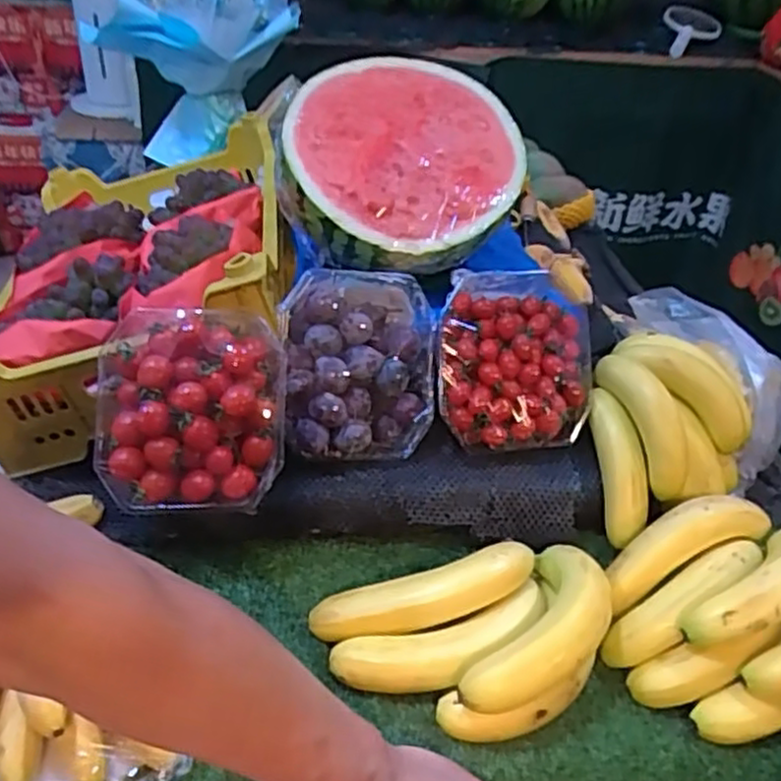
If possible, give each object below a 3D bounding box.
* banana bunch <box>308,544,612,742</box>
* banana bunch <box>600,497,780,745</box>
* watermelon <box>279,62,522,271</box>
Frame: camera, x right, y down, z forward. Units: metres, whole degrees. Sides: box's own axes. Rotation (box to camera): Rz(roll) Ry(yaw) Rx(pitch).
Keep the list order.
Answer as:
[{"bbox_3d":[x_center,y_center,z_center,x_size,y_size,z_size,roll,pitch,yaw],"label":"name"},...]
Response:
[{"bbox_3d":[0.059,0.174,0.516,0.207,0.063,0.123,-6,38,-14],"label":"banana bunch"},{"bbox_3d":[0.266,0.166,0.547,0.194,0.083,0.163,2,37,-4],"label":"banana bunch"},{"bbox_3d":[0.012,-0.205,0.670,0.210,0.108,0.212,18,70,0],"label":"watermelon"}]

